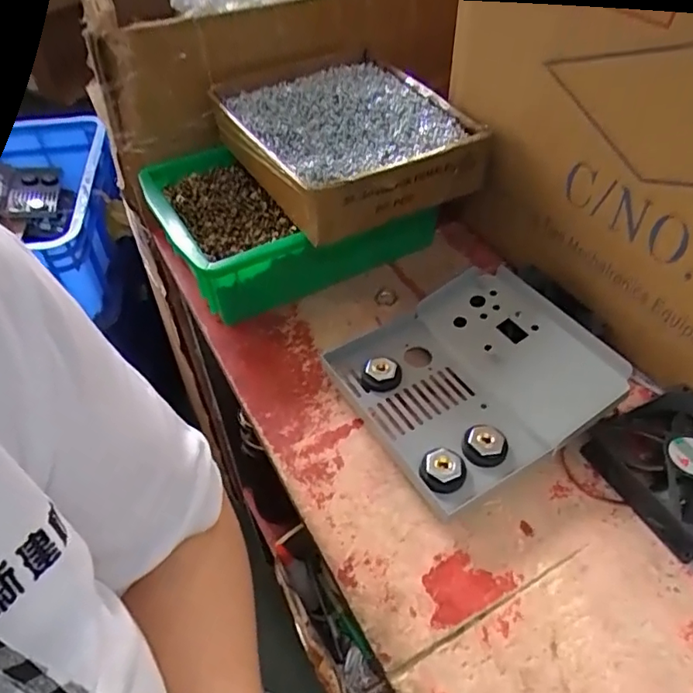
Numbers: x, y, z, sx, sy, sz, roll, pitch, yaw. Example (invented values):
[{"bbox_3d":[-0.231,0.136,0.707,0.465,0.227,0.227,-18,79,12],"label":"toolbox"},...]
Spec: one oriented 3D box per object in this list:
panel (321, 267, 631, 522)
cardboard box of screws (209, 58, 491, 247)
[{"bbox_3d":[0.094,0.023,0.419,0.169,0.058,0.158,-24,52,-20],"label":"panel"},{"bbox_3d":[-0.003,-0.194,0.505,0.183,0.058,0.230,-21,51,-17],"label":"cardboard box of screws"}]

